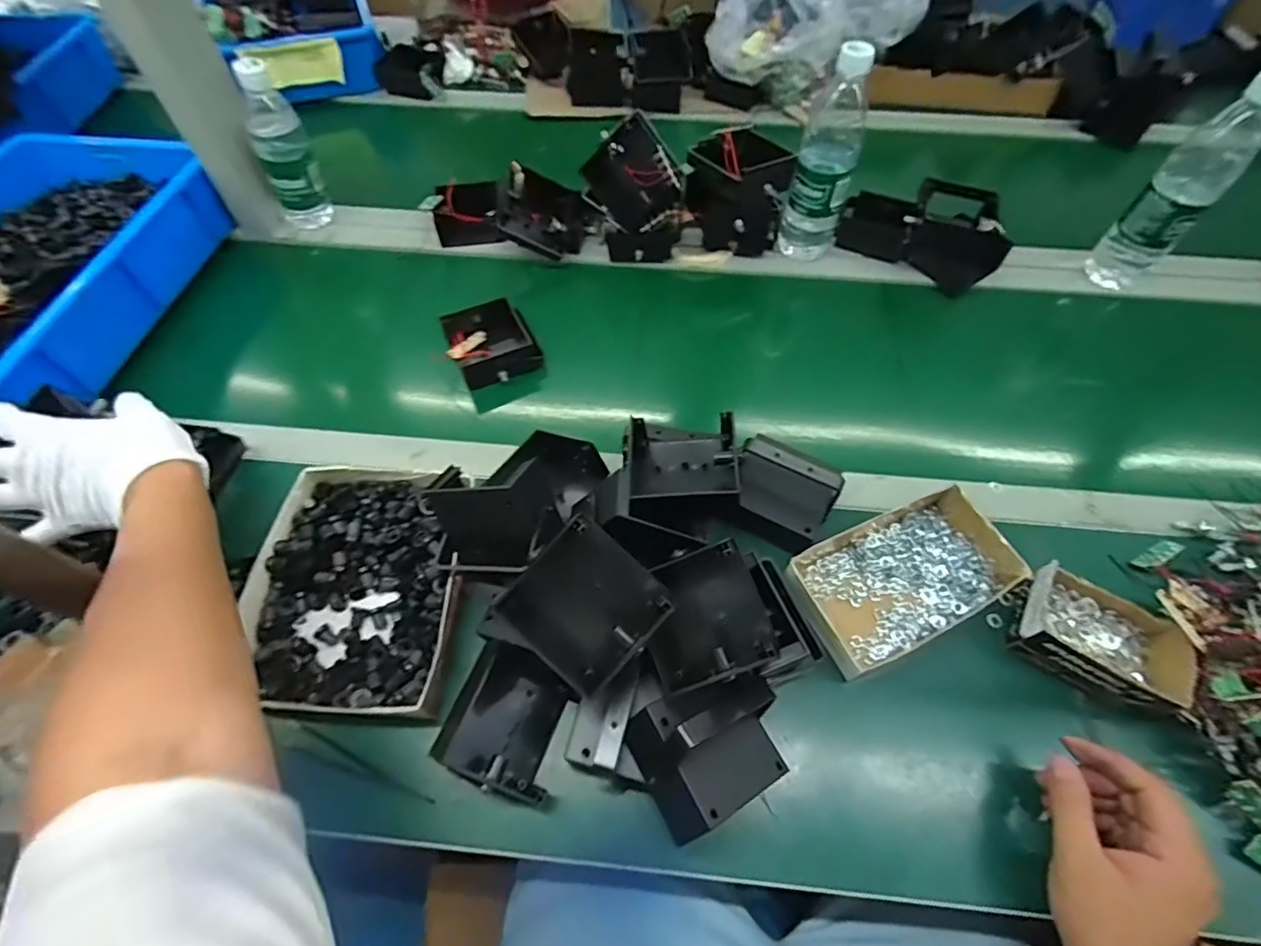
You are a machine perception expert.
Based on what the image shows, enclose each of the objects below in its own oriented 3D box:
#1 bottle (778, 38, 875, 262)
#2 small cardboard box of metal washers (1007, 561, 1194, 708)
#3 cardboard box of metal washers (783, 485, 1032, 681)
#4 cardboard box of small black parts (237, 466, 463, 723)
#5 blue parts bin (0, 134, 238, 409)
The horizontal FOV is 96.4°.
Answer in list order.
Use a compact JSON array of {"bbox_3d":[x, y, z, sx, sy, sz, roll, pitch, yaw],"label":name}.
[{"bbox_3d":[0.226,-0.356,0.652,0.069,0.223,0.056,13,58,8],"label":"bottle"},{"bbox_3d":[0.372,0.130,0.450,0.109,0.046,0.093,23,60,13],"label":"small cardboard box of metal washers"},{"bbox_3d":[0.233,0.087,0.485,0.188,0.034,0.111,-22,60,-14],"label":"cardboard box of metal washers"},{"bbox_3d":[-0.222,0.092,0.467,0.165,0.032,0.202,3,58,2],"label":"cardboard box of small black parts"},{"bbox_3d":[-0.660,-0.224,0.629,0.258,0.090,0.433,7,58,4],"label":"blue parts bin"}]

